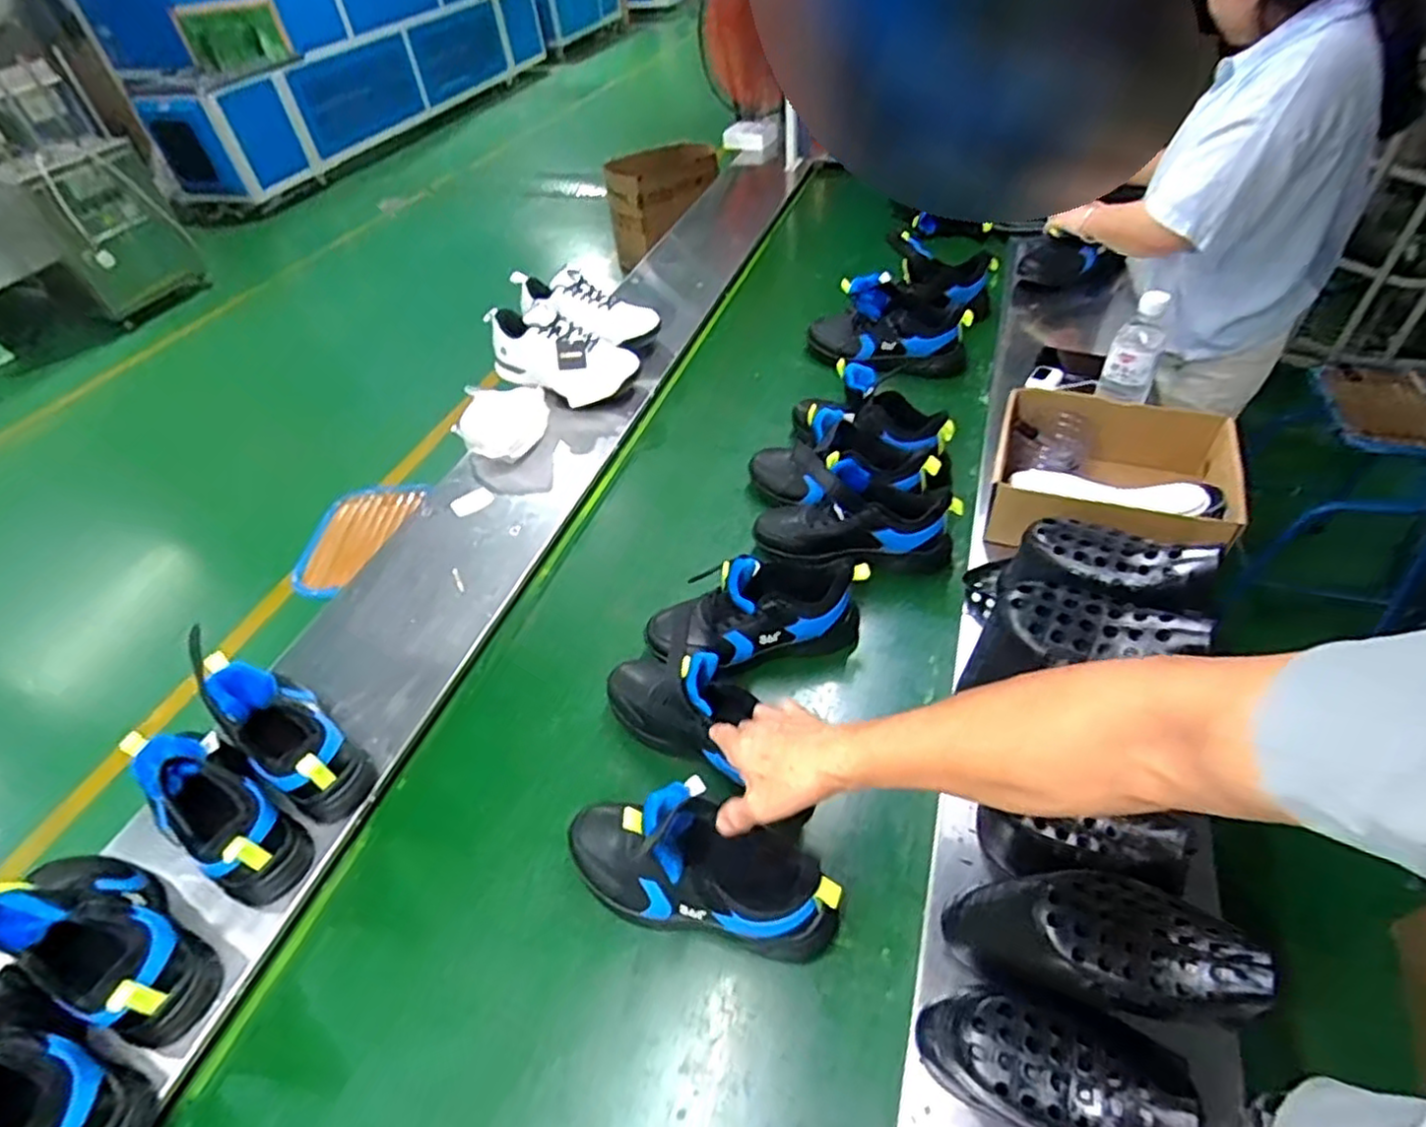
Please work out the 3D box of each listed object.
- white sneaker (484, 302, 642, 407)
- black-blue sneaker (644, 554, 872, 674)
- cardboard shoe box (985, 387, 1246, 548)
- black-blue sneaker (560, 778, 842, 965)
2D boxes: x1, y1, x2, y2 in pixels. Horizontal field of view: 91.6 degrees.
[{"bbox_3d":[-0.279,-0.366,1.232,0.272,0.129,0.118,12,50,17],"label":"white sneaker"},{"bbox_3d":[0.050,0.051,0.830,0.262,0.130,0.089,-9,47,-3],"label":"black-blue sneaker"},{"bbox_3d":[0.495,-0.105,0.880,0.265,0.099,0.236,12,48,19],"label":"cardboard shoe box"},{"bbox_3d":[-0.020,0.265,0.626,0.254,0.128,0.095,7,48,12],"label":"black-blue sneaker"}]

